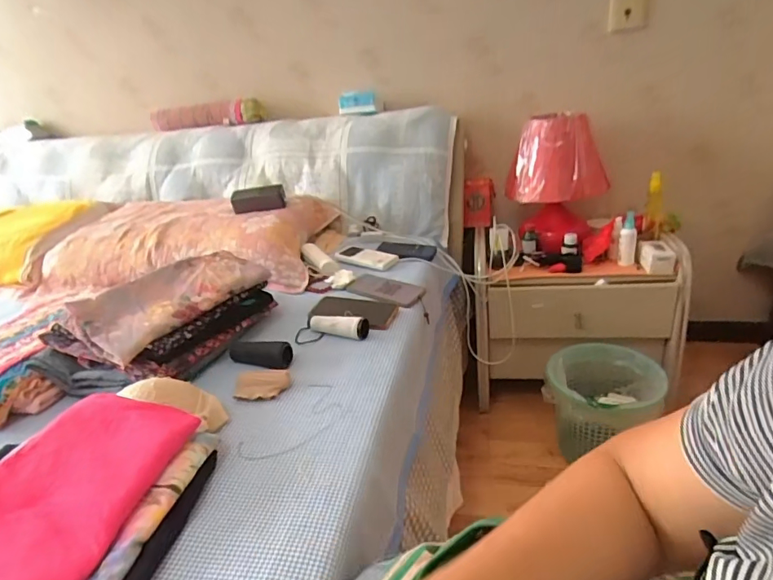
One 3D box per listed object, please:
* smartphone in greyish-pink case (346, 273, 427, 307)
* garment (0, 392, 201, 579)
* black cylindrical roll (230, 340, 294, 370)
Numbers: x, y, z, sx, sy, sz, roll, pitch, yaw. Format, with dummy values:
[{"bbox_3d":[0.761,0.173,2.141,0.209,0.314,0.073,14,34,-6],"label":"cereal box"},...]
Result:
[{"bbox_3d":[-0.005,-0.001,0.969,0.157,0.010,0.082,16,41,27],"label":"smartphone in greyish-pink case"},{"bbox_3d":[-0.352,0.225,0.451,0.182,0.052,0.315,0,26,14],"label":"garment"},{"bbox_3d":[-0.209,0.104,0.764,0.112,0.032,0.038,2,26,18],"label":"black cylindrical roll"}]

